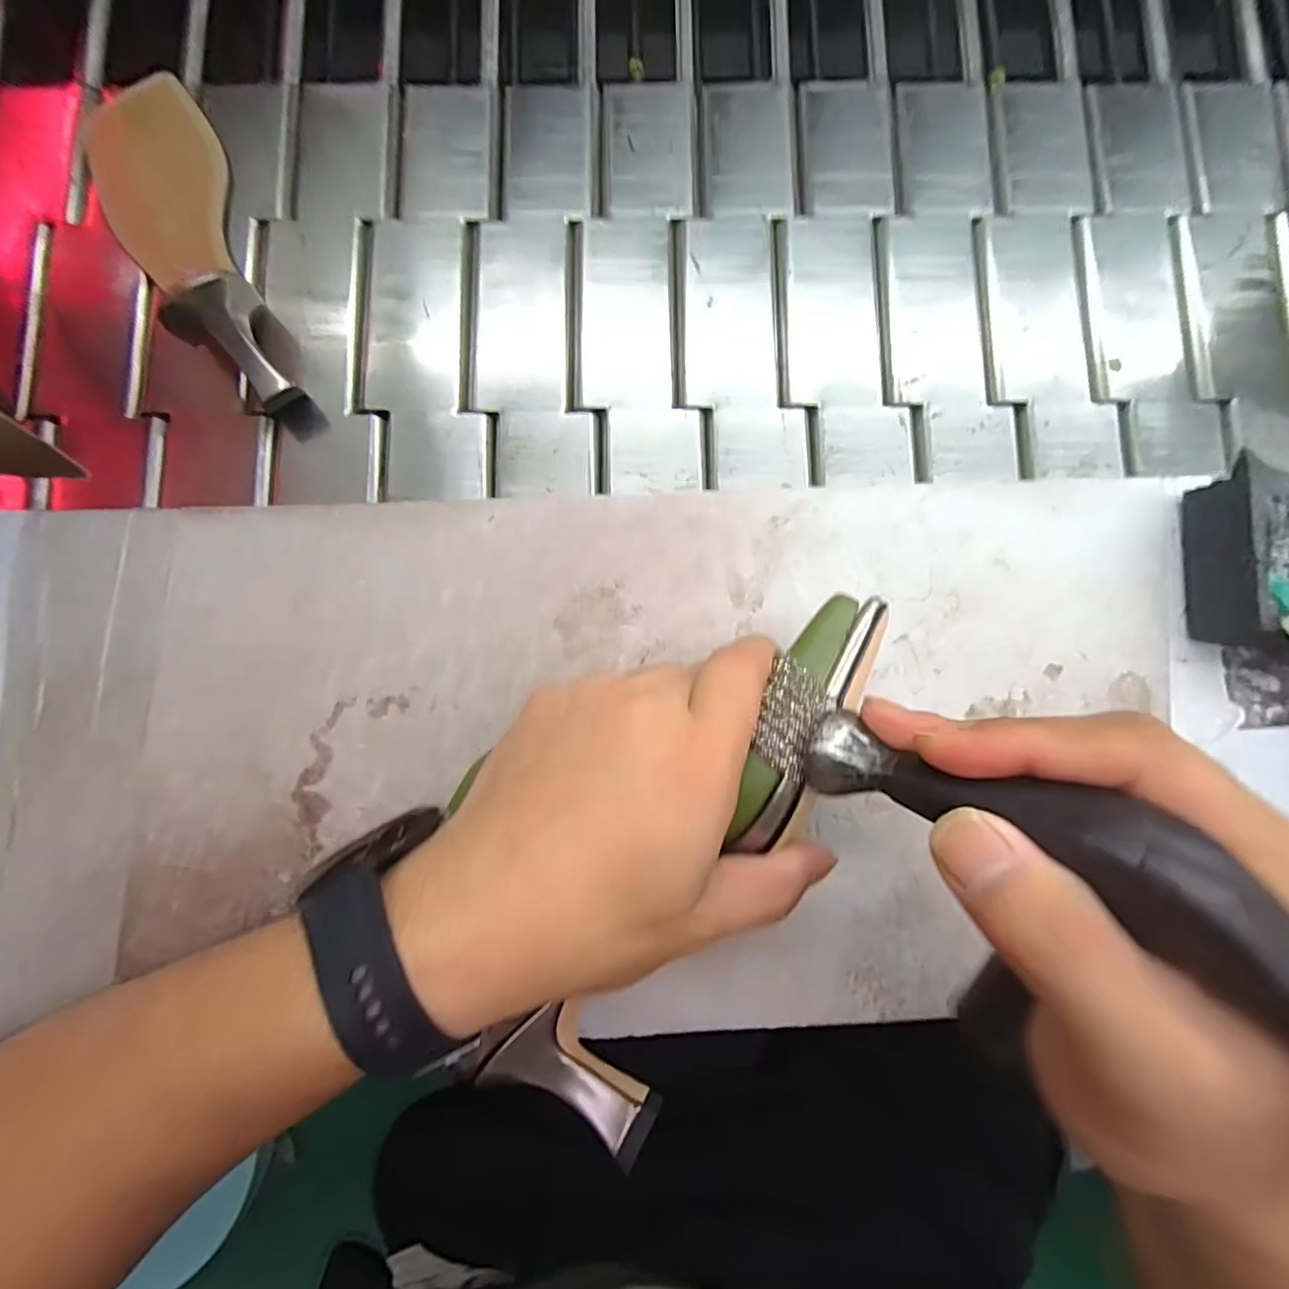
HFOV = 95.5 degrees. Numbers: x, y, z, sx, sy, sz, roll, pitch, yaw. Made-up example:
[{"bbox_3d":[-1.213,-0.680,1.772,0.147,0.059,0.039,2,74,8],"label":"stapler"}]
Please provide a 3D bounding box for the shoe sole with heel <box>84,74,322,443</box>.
[{"bbox_3d":[-0.267,-0.235,0.328,0.073,0.057,0.249,-26,84,-5],"label":"shoe sole with heel"}]

